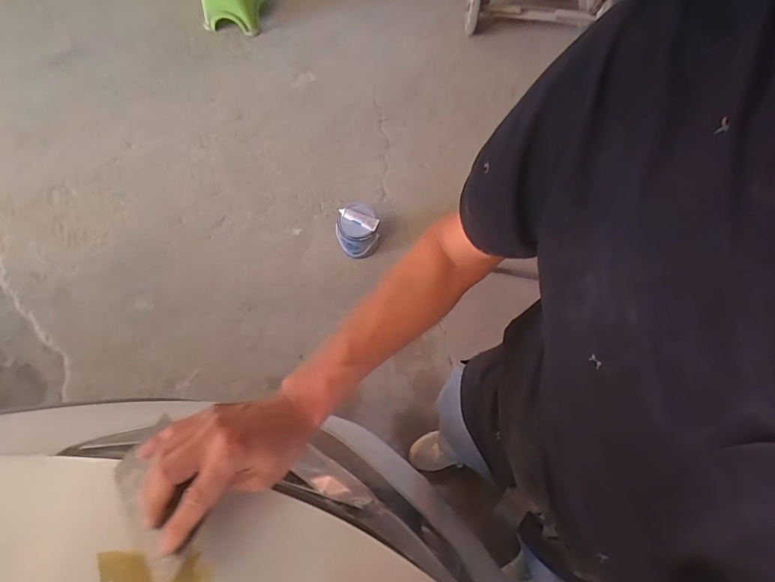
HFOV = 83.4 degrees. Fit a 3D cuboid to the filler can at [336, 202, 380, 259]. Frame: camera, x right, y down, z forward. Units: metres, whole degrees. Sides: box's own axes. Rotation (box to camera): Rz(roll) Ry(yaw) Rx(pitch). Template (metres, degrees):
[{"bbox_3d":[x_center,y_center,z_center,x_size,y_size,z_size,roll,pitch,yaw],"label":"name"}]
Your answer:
[{"bbox_3d":[-0.118,-0.223,1.709,0.172,0.203,0.151,-40,74,-19],"label":"filler can"}]

